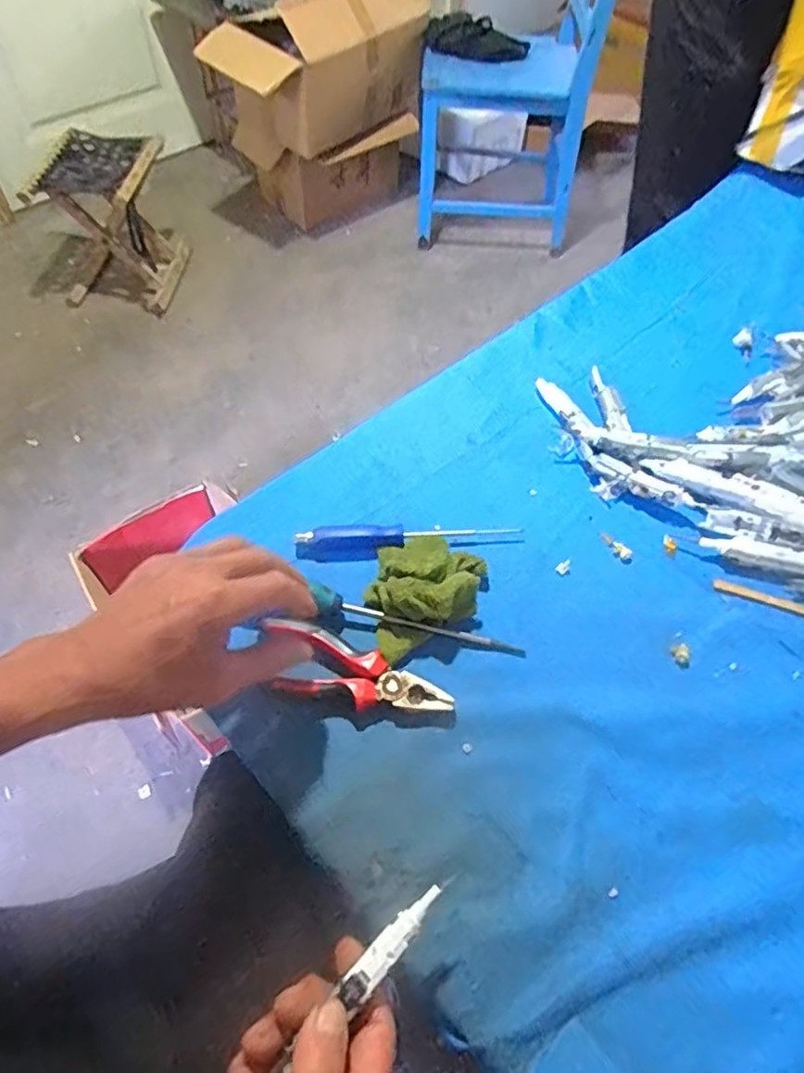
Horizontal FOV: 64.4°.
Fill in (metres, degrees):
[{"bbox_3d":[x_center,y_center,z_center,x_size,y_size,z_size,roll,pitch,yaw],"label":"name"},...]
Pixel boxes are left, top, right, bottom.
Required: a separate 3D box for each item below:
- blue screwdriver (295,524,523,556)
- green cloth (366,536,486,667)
[{"bbox_3d":[0.007,-0.002,0.550,0.187,0.024,0.023,-3,56,-5],"label":"blue screwdriver"},{"bbox_3d":[0.014,0.036,0.510,0.110,0.042,0.089,-28,59,-19],"label":"green cloth"}]

